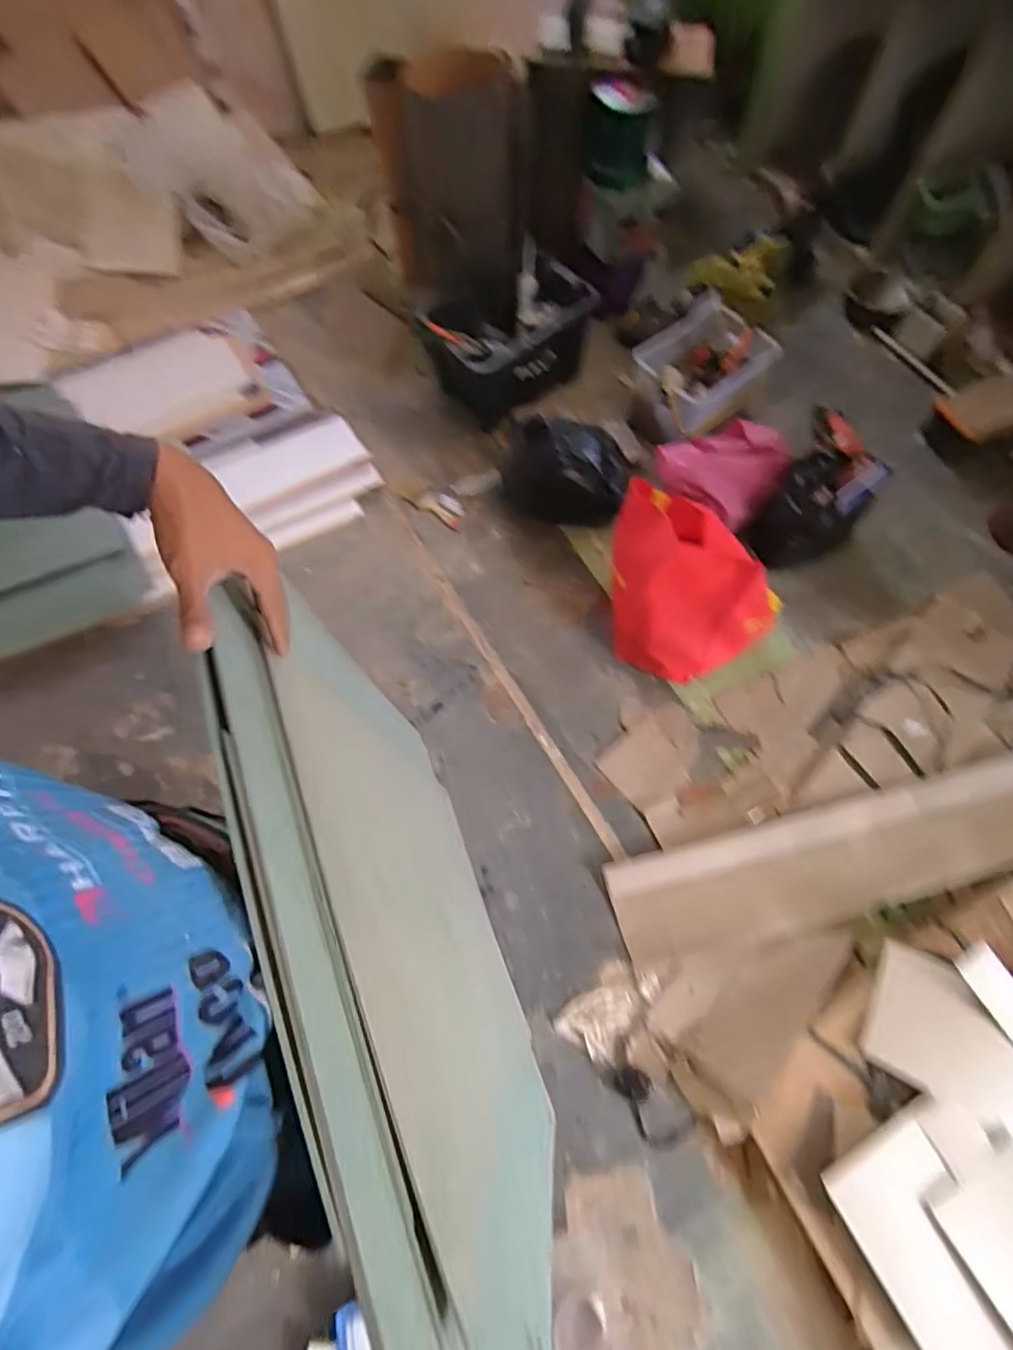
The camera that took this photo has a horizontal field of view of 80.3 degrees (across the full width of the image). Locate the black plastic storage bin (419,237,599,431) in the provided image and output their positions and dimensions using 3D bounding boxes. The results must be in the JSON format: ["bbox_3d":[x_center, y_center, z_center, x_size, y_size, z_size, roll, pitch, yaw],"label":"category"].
[{"bbox_3d":[0.004,-0.951,1.725,0.448,0.295,0.388,-12,69,-3],"label":"black plastic storage bin"}]

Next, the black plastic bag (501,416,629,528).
[{"bbox_3d":[0.151,-0.541,1.517,0.330,0.257,0.209,12,68,5],"label":"black plastic bag"}]

